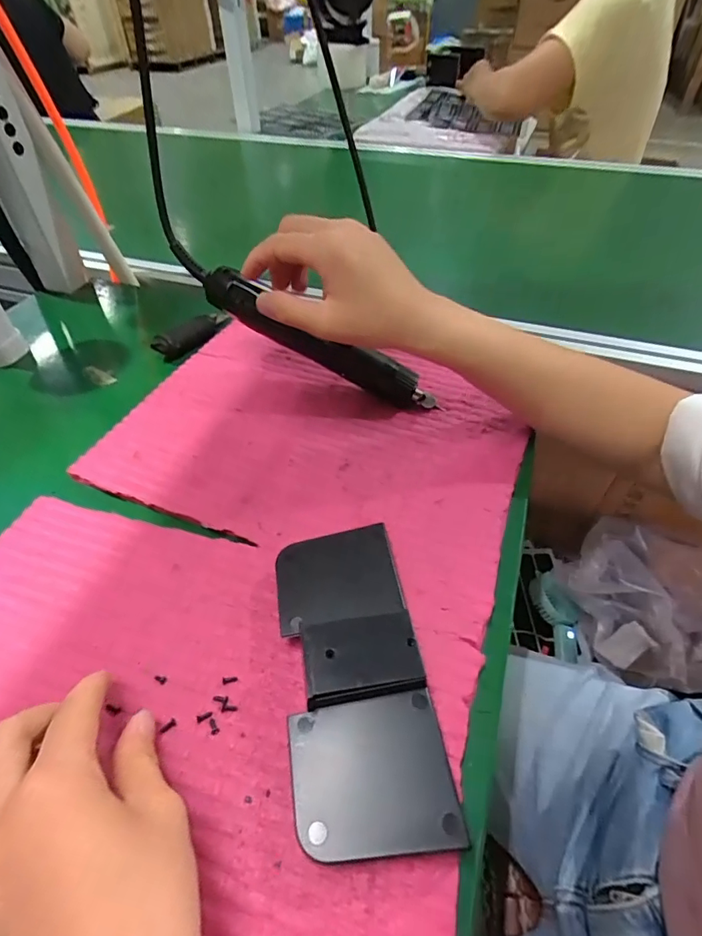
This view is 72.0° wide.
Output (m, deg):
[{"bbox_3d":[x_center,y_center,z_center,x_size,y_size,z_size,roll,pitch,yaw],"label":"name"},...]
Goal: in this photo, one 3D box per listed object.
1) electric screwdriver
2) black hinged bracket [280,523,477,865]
[{"bbox_3d":[-0.026,-0.107,0.411,0.219,0.031,0.025,29,51,0],"label":"electric screwdriver"},{"bbox_3d":[0.001,0.102,0.254,0.069,0.032,0.161,-8,47,-5],"label":"black hinged bracket"}]

